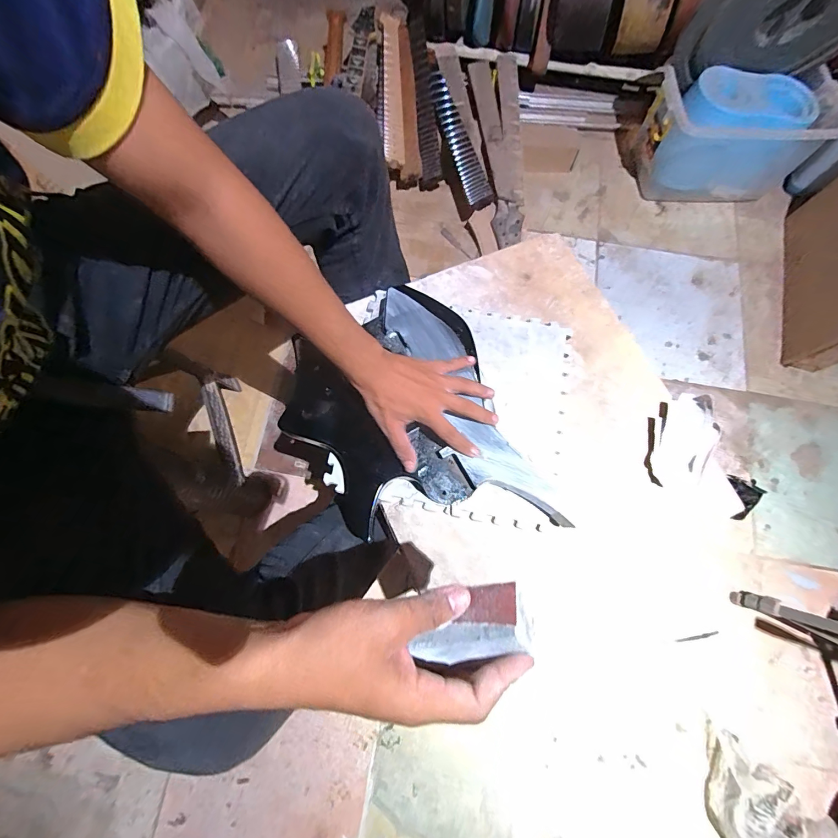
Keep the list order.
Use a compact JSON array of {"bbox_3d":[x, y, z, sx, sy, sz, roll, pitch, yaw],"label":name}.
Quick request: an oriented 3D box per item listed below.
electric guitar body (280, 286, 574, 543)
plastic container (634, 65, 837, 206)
[{"bbox_3d":[-0.018,0.015,0.529,0.259,0.046,0.364,-24,76,-7],"label":"electric guitar body"},{"bbox_3d":[0.872,-0.776,1.105,0.481,0.230,0.225,3,75,0],"label":"plastic container"}]

